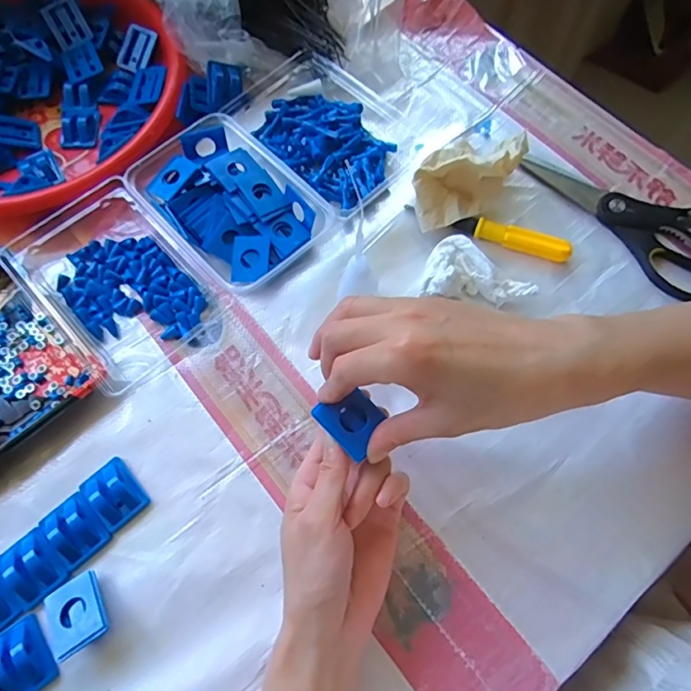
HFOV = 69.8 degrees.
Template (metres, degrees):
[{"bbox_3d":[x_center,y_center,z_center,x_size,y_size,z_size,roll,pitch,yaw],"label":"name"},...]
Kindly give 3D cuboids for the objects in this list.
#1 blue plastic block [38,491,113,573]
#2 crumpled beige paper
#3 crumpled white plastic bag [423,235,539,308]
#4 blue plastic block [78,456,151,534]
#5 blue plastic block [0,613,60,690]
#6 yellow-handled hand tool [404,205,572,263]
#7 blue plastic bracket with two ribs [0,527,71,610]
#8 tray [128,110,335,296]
[{"bbox_3d":[-0.190,0.128,0.347,0.035,0.014,0.044,-39,74,-13],"label":"blue plastic block"},{"bbox_3d":[0.100,-0.149,0.428,0.062,0.055,0.108,43,75,15],"label":"crumpled beige paper"},{"bbox_3d":[0.111,-0.062,0.410,0.084,0.026,0.052,9,69,3],"label":"crumpled white plastic bag"},{"bbox_3d":[-0.167,0.105,0.356,0.033,0.015,0.044,-41,74,-14],"label":"blue plastic block"},{"bbox_3d":[-0.210,0.202,0.317,0.037,0.012,0.044,-34,73,-12],"label":"blue plastic block"},{"bbox_3d":[0.122,-0.099,0.427,0.141,0.018,0.015,18,70,7],"label":"yellow-handled hand tool"},{"bbox_3d":[-0.214,0.150,0.338,0.036,0.010,0.045,-39,74,-13],"label":"blue plastic bracket with two ribs"},{"bbox_3d":[-0.102,-0.124,0.432,0.161,0.031,0.107,43,75,15],"label":"tray"}]

